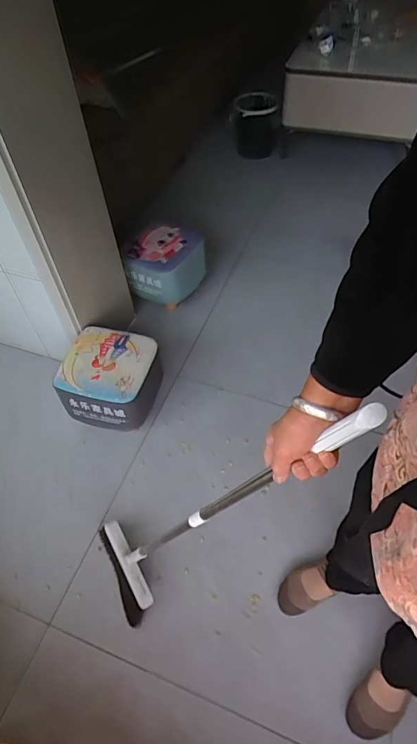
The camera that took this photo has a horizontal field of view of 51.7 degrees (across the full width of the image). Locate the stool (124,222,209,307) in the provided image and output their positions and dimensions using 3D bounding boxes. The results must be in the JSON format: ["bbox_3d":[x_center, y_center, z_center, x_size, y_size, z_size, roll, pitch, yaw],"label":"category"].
[{"bbox_3d":[-0.162,-0.408,1.644,0.232,0.206,0.282,33,59,29],"label":"stool"}]

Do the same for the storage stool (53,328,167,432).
[{"bbox_3d":[-0.291,0.022,1.323,0.249,0.216,0.262,7,50,11],"label":"storage stool"}]

